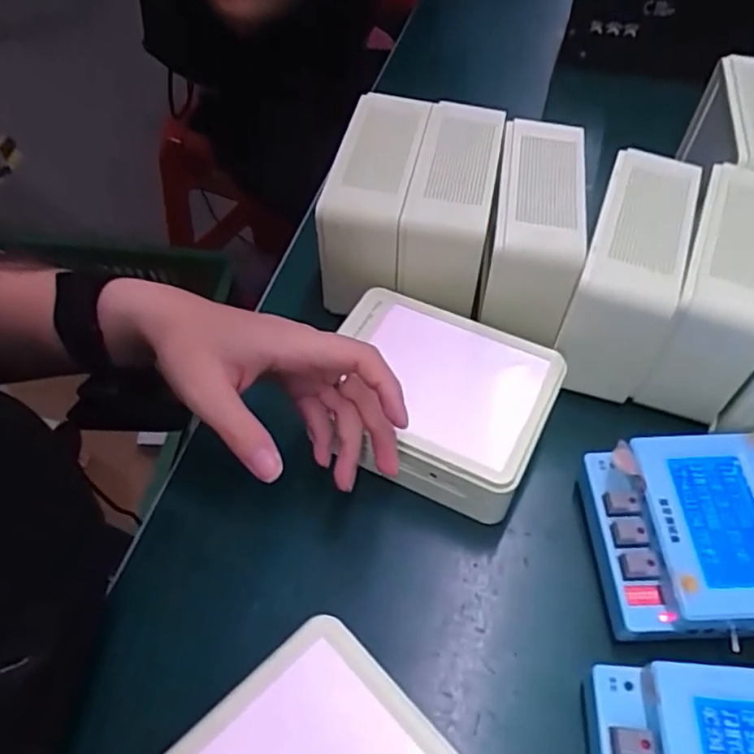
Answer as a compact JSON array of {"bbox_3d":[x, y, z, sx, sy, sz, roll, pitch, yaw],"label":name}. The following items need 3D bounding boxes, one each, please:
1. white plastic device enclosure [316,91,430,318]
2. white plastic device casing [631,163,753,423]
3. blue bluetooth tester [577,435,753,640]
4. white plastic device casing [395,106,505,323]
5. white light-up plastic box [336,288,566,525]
[{"bbox_3d":[-0.002,-0.125,0.459,0.060,0.082,0.147,10,56,7],"label":"white plastic device enclosure"},{"bbox_3d":[0.219,-0.054,0.411,0.052,0.091,0.135,20,57,14],"label":"white plastic device casing"},{"bbox_3d":[0.169,0.089,0.351,0.101,0.049,0.102,1,55,1],"label":"blue bluetooth tester"},{"bbox_3d":[0.050,-0.118,0.442,0.056,0.066,0.140,9,55,7],"label":"white plastic device casing"},{"bbox_3d":[0.035,0.015,0.406,0.135,0.057,0.100,23,58,17],"label":"white light-up plastic box"}]

